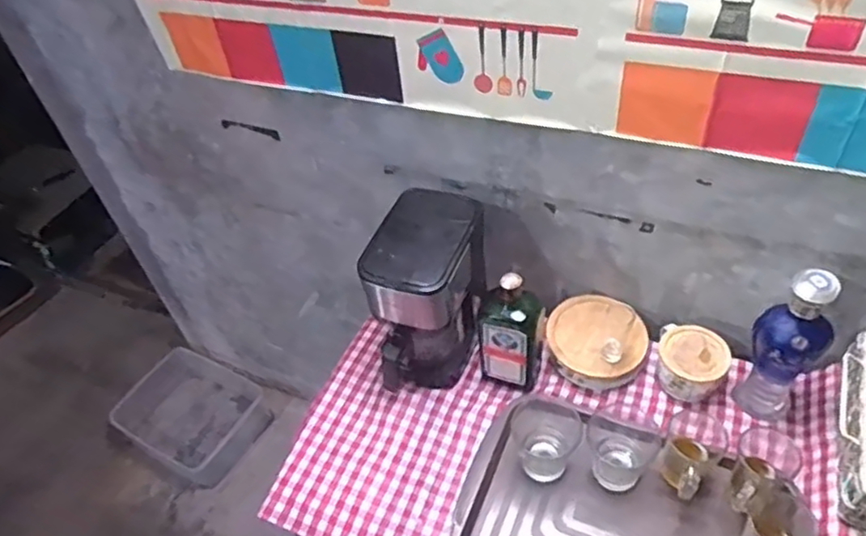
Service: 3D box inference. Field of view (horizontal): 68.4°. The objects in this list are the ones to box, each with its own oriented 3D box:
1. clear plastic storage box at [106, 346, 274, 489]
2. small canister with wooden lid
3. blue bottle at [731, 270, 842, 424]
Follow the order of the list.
[{"bbox_3d":[-0.673,0.420,1.804,0.398,0.134,0.304,16,51,21],"label":"clear plastic storage box"},{"bbox_3d":[0.391,0.140,0.964,0.100,0.072,0.101,8,48,15],"label":"small canister with wooden lid"},{"bbox_3d":[0.482,0.105,0.865,0.080,0.272,0.096,32,58,31],"label":"blue bottle"}]

